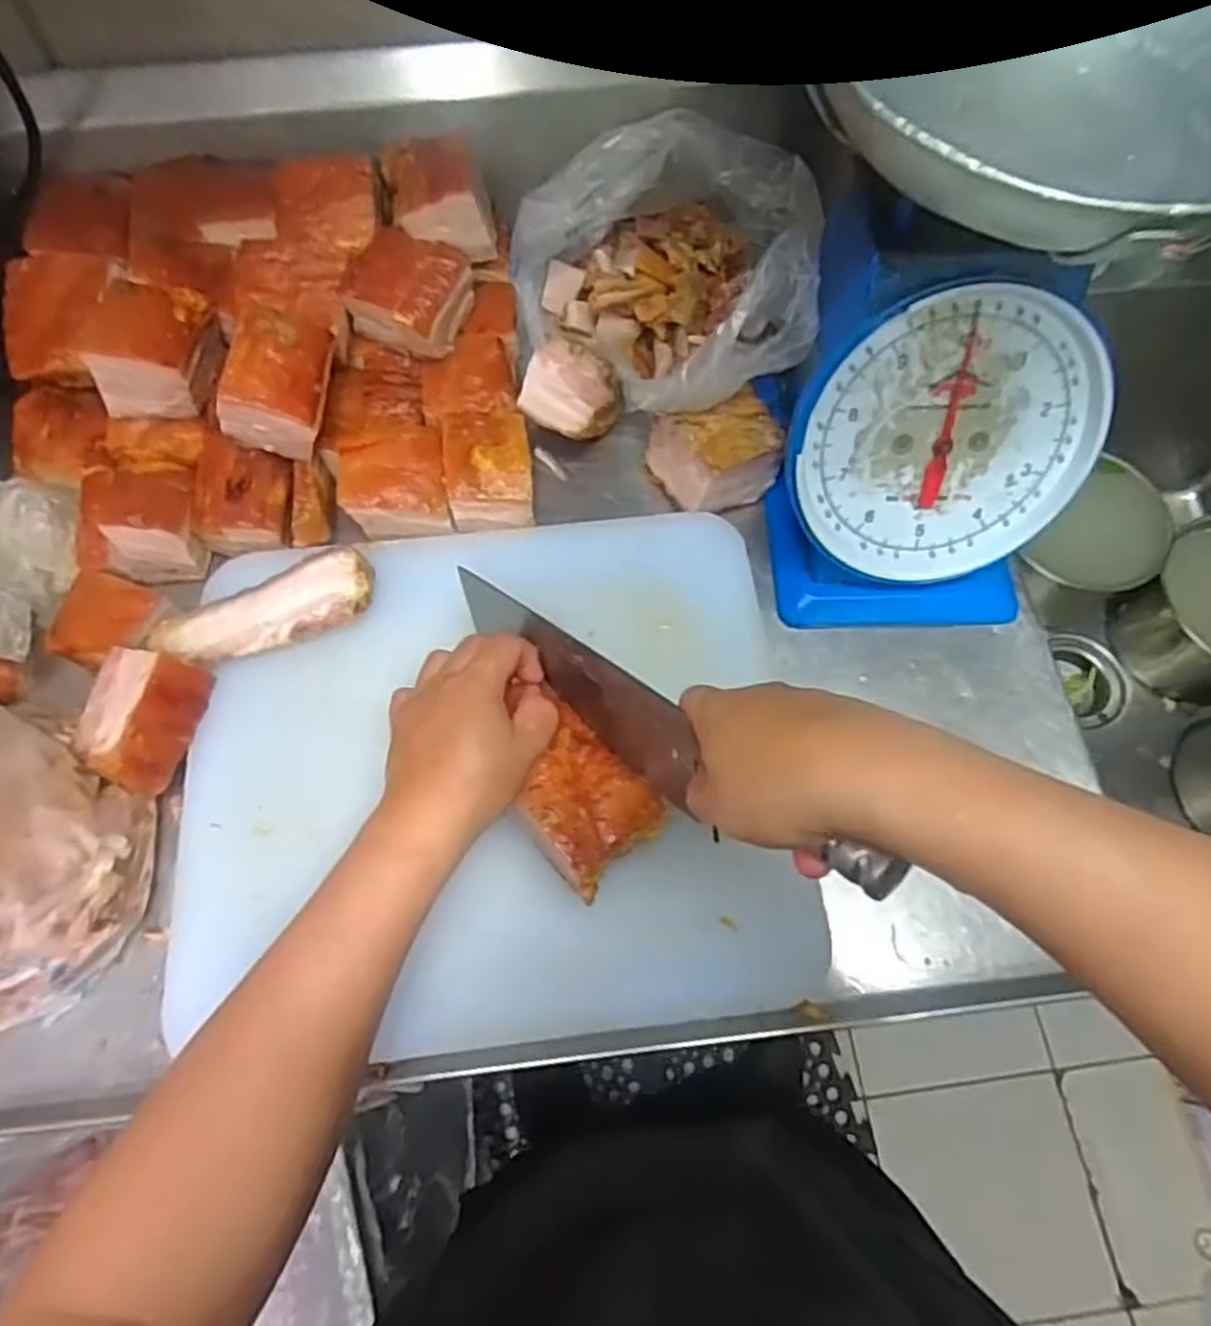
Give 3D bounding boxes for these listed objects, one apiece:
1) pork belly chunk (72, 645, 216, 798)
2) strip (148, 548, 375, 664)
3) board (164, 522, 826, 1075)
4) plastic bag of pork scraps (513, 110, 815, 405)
[{"bbox_3d":[-0.300,0.035,0.491,0.057,0.034,0.082,15,68,6],"label":"pork belly chunk"},{"bbox_3d":[-0.232,-0.034,0.524,0.148,0.027,0.048,-21,69,-8],"label":"strip"},{"bbox_3d":[-0.076,0.066,0.515,0.388,0.037,0.346,-6,68,-2],"label":"board"},{"bbox_3d":[0.039,-0.307,0.600,0.216,0.148,0.238,0,68,0],"label":"plastic bag of pork scraps"}]

